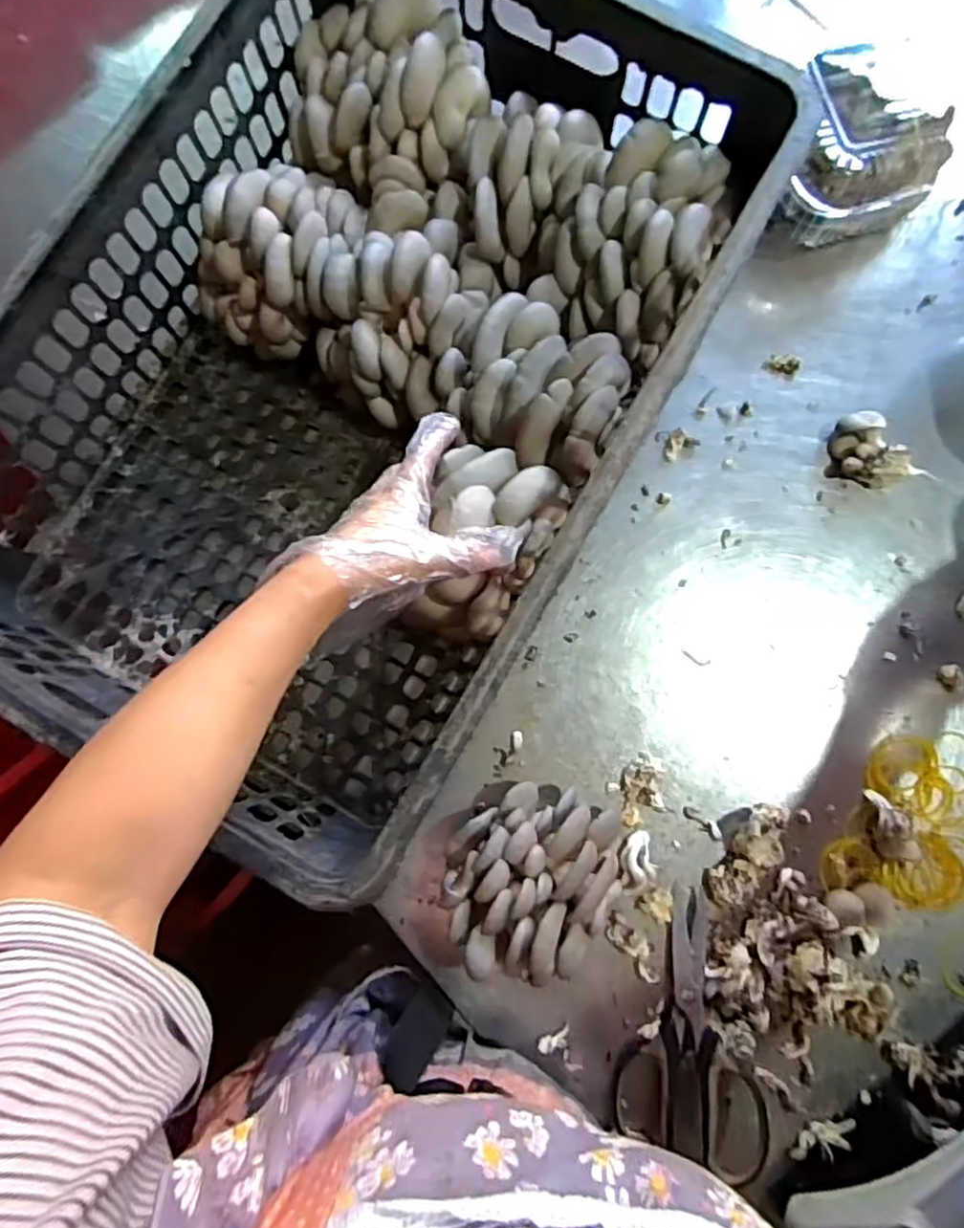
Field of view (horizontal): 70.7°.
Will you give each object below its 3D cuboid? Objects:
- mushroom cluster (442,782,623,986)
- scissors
[{"bbox_3d":[0.046,0.195,0.494,0.147,0.072,0.133,4,83,2],"label":"mushroom cluster"},{"bbox_3d":[0.158,0.300,0.499,0.103,0.011,0.175,6,77,25],"label":"scissors"}]

